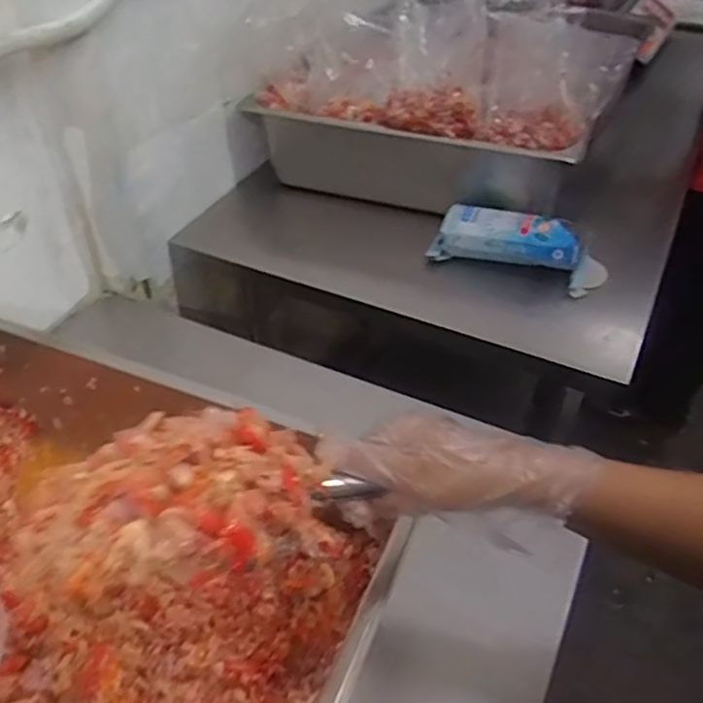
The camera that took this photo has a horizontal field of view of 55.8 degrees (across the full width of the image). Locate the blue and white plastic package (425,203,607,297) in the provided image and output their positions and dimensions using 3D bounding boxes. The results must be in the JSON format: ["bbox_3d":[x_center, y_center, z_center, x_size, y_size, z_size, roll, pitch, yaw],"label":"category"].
[{"bbox_3d":[0.239,-0.152,0.937,0.245,0.069,0.073,19,47,18],"label":"blue and white plastic package"}]

